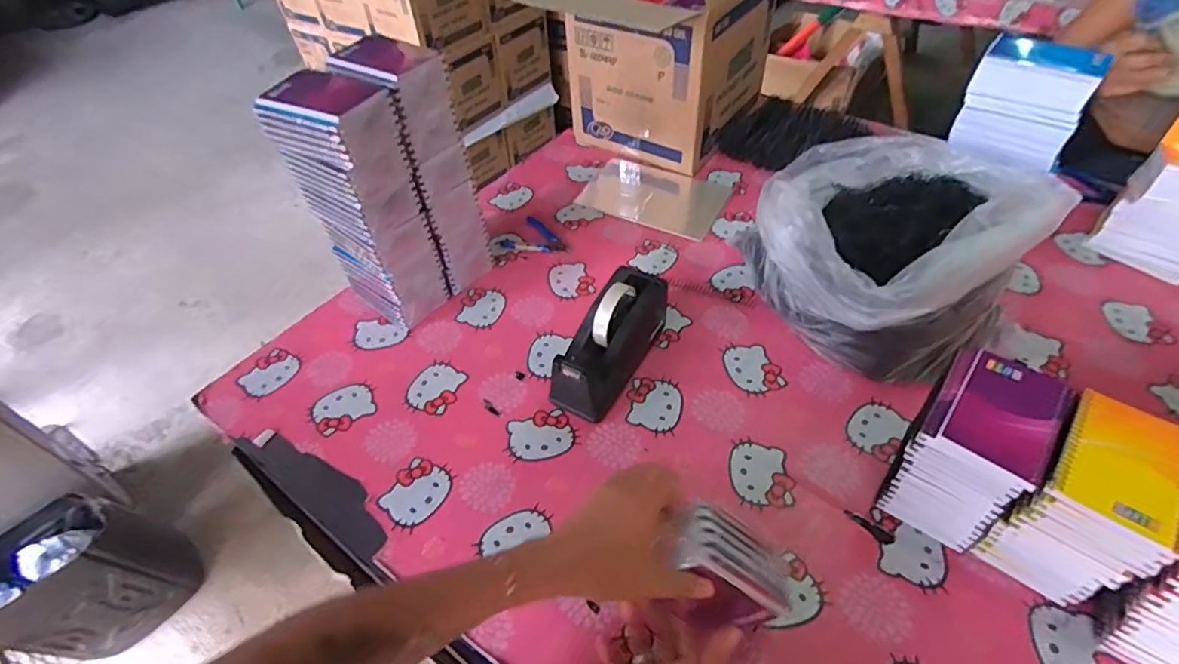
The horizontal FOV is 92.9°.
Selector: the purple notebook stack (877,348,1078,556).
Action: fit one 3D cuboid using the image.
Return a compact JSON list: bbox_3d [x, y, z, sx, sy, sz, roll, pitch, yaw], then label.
[{"bbox_3d":[0.383,0.122,0.574,0.096,0.168,0.127,31,57,27],"label":"purple notebook stack"}]

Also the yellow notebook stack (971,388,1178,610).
[{"bbox_3d":[0.459,0.165,0.528,0.095,0.173,0.126,32,57,28],"label":"yellow notebook stack"}]

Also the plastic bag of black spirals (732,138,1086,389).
[{"bbox_3d":[0.385,-0.124,0.767,0.292,0.206,0.320,-20,50,-14],"label":"plastic bag of black spirals"}]

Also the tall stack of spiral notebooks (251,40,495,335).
[{"bbox_3d":[-0.275,-0.190,0.784,0.136,0.337,0.202,23,54,22],"label":"tall stack of spiral notebooks"}]

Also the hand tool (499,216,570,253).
[{"bbox_3d":[-0.086,-0.155,0.956,0.104,0.011,0.082,24,54,23],"label":"hand tool"}]

